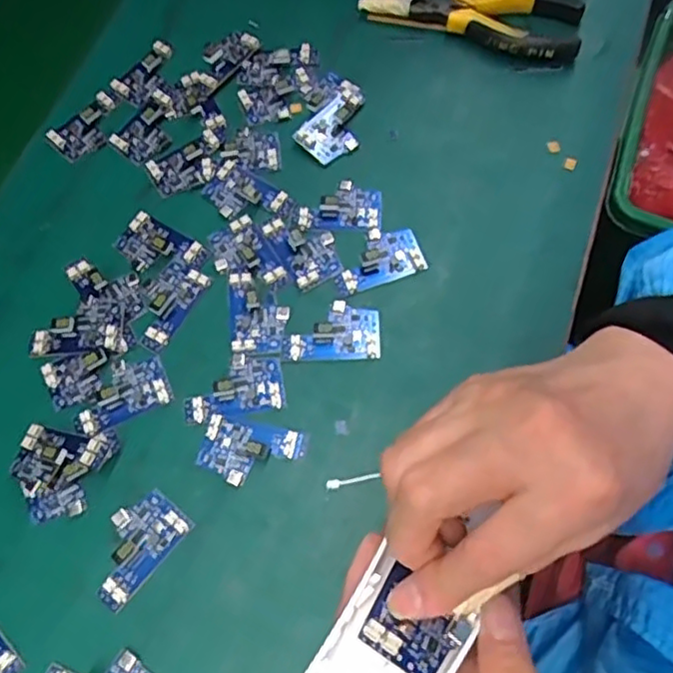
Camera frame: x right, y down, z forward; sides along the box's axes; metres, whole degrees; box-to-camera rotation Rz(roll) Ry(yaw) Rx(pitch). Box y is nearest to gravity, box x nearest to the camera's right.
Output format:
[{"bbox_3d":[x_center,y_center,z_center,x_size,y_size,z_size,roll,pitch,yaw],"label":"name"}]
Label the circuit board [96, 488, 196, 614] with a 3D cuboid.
[{"bbox_3d":[-0.111,0.111,0.350,0.037,0.010,0.058,38,73,15],"label":"circuit board"}]

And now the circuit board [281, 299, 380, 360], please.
[{"bbox_3d":[-0.003,-0.004,0.397,0.058,0.004,0.036,0,67,1],"label":"circuit board"}]

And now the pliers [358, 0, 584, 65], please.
[{"bbox_3d":[0.101,-0.243,0.484,0.159,0.021,0.056,21,69,10],"label":"pliers"}]

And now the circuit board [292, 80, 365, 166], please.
[{"bbox_3d":[0.002,-0.150,0.455,0.039,0.008,0.061,37,73,15],"label":"circuit board"}]

